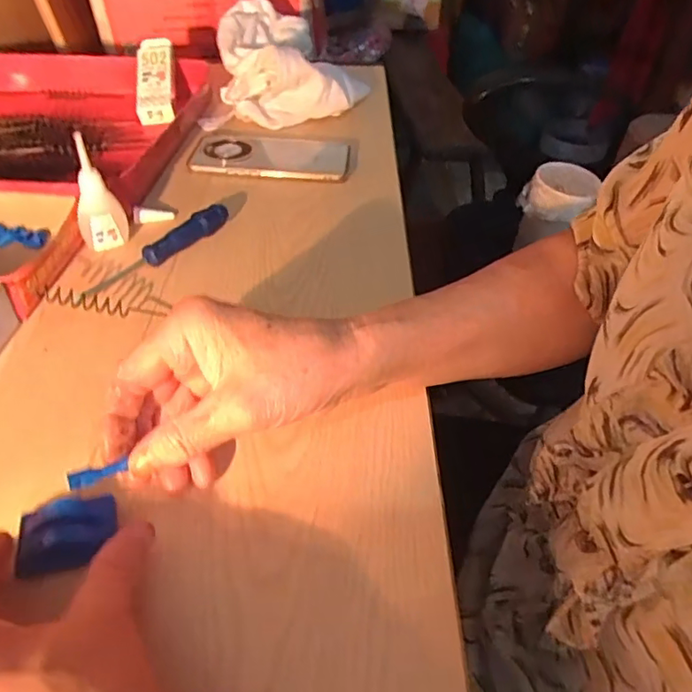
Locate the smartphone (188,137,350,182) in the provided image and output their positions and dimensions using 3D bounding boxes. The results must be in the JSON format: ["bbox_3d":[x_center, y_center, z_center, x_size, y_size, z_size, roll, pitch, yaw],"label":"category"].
[{"bbox_3d":[-0.078,-0.202,0.581,0.157,0.011,0.085,5,42,1],"label":"smartphone"}]

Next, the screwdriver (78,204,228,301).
[{"bbox_3d":[-0.150,-0.076,0.437,0.020,0.020,0.151,28,47,24],"label":"screwdriver"}]

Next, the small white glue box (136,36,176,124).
[{"bbox_3d":[-0.224,-0.314,0.642,0.043,0.022,0.113,-3,77,-8],"label":"small white glue box"}]

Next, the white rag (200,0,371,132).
[{"bbox_3d":[-0.074,-0.368,0.704,0.192,0.070,0.251,0,42,-5],"label":"white rag"}]

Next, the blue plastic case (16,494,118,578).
[{"bbox_3d":[-0.135,0.090,0.264,0.043,0.010,0.033,-11,47,-17],"label":"blue plastic case"}]

